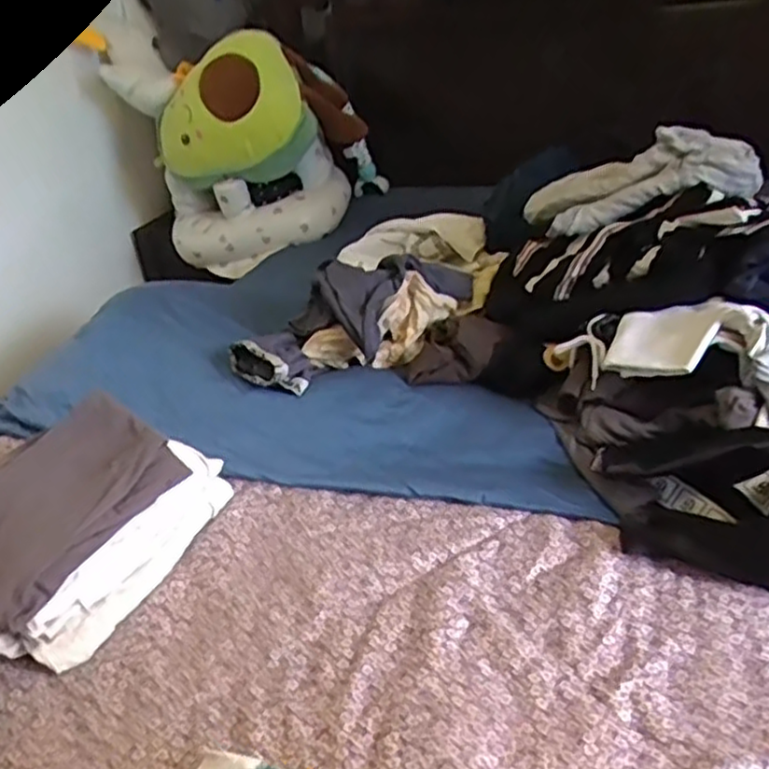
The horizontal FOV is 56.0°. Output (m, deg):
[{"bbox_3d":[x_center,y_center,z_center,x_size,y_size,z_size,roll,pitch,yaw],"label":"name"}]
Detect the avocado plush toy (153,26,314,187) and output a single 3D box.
[{"bbox_3d":[-0.359,-0.610,1.667,0.368,0.311,0.140,-20,16,13],"label":"avocado plush toy"}]

